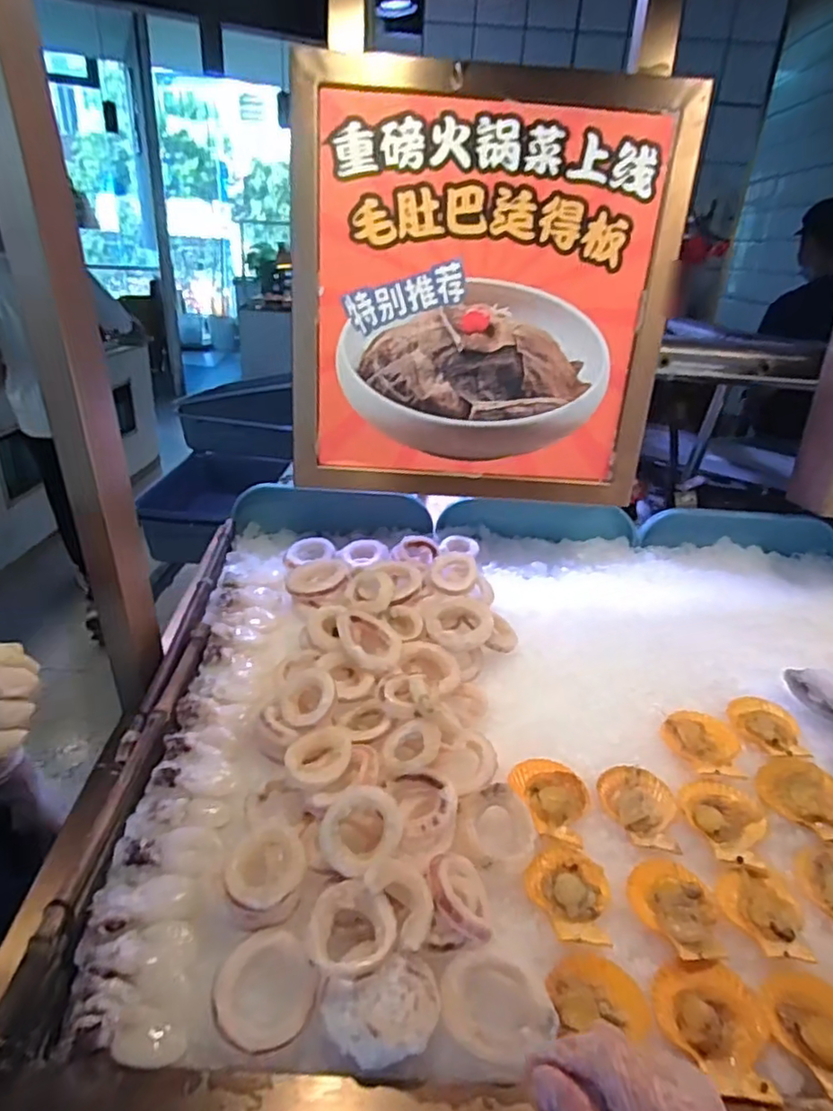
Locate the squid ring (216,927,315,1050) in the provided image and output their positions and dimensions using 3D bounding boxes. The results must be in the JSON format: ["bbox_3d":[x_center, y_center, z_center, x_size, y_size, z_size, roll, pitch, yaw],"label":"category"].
[{"bbox_3d":[-0.093,0.264,0.381,0.058,0.007,0.060,10,50,-12],"label":"squid ring"}]

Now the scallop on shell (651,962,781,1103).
[{"bbox_3d":[0.185,0.291,0.385,0.064,0.015,0.069,5,27,-1],"label":"scallop on shell"}]

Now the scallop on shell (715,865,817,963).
[{"bbox_3d":[0.246,0.252,0.440,0.057,0.013,0.059,6,27,0],"label":"scallop on shell"}]

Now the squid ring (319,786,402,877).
[{"bbox_3d":[-0.039,0.191,0.436,0.057,0.018,0.057,4,58,-6],"label":"squid ring"}]

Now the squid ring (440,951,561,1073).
[{"bbox_3d":[0.047,0.269,0.377,0.056,0.011,0.063,-14,33,-34],"label":"squid ring"}]

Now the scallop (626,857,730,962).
[{"bbox_3d":[0.182,0.245,0.440,0.060,0.013,0.065,11,27,11],"label":"scallop"}]

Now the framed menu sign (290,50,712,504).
[{"bbox_3d":[0.061,-0.232,0.576,0.339,0.360,0.018,2,22,-2],"label":"framed menu sign"}]

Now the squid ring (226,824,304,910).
[{"bbox_3d":[-0.103,0.209,0.422,0.052,0.011,0.064,0,27,-10],"label":"squid ring"}]

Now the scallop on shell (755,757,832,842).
[{"bbox_3d":[0.314,0.196,0.511,0.063,0.019,0.059,22,50,21],"label":"scallop on shell"}]

